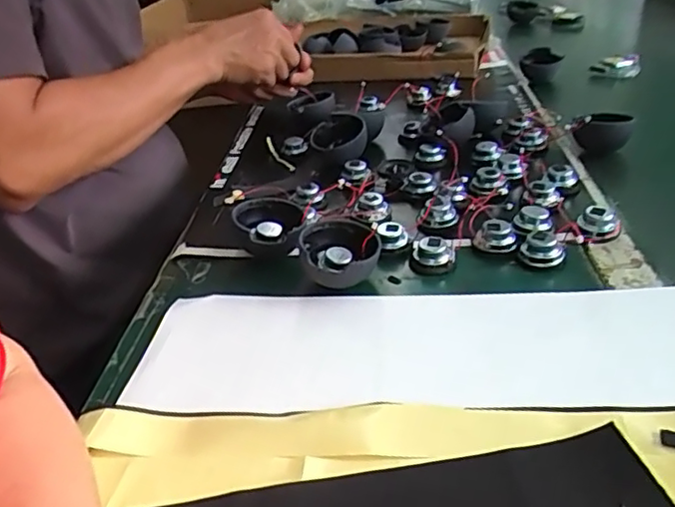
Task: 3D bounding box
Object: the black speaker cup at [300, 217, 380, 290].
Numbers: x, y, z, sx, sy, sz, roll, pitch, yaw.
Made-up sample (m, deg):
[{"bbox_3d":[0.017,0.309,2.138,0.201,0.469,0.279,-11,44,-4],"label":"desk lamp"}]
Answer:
[{"bbox_3d":[0.003,0.003,0.472,0.059,0.037,0.060,-4,31,5],"label":"black speaker cup"}]

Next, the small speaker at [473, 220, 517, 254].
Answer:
[{"bbox_3d":[0.128,-0.013,0.497,0.032,0.021,0.026,-1,32,10],"label":"small speaker"}]

